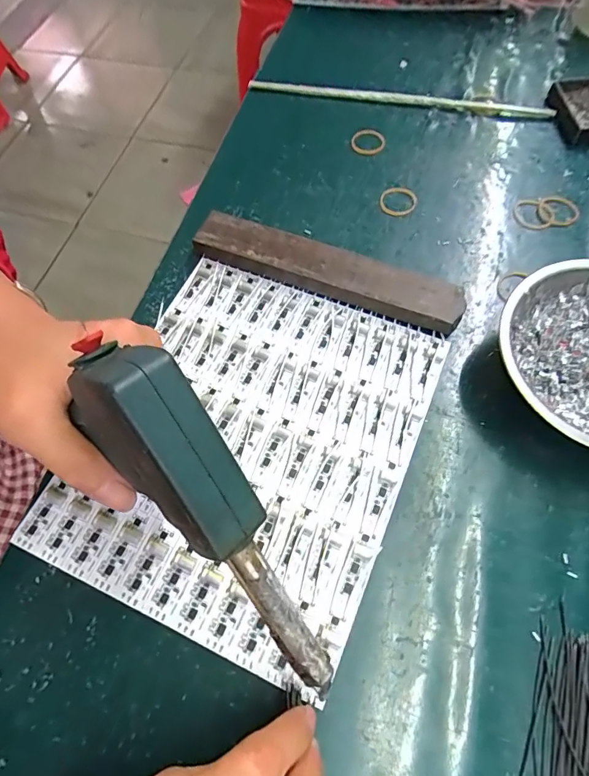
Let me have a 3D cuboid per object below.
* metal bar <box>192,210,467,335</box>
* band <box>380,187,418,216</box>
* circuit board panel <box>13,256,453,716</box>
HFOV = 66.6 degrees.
[{"bbox_3d":[0.021,-0.086,0.330,0.200,0.019,0.035,22,69,12],"label":"metal bar"},{"bbox_3d":[0.084,-0.152,0.364,0.030,0.006,0.030,-1,66,2],"label":"band"},{"bbox_3d":[-0.029,0.032,0.285,0.193,0.005,0.229,21,69,12],"label":"circuit board panel"}]

